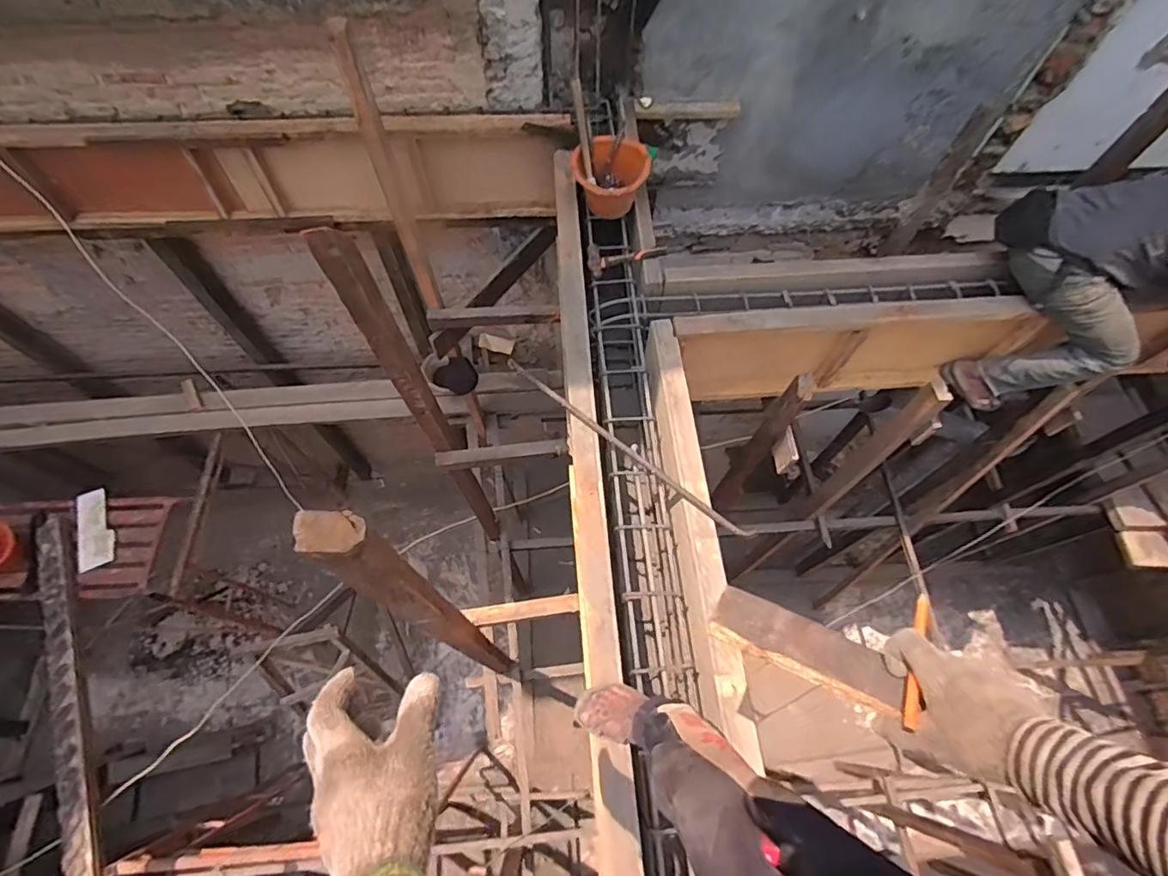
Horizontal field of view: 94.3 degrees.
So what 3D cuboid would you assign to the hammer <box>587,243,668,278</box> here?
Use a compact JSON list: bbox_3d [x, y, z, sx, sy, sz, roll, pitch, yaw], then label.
[{"bbox_3d":[0.128,-0.598,1.730,0.246,0.056,0.120,-16,66,-9],"label":"hammer"}]

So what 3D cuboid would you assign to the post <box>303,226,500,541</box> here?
[{"bbox_3d":[-0.486,0.033,1.905,0.121,1.975,0.088,-25,67,-13],"label":"post"}]

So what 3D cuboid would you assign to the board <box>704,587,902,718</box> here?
[{"bbox_3d":[0.231,0.221,0.575,0.186,0.022,0.060,20,64,28],"label":"board"}]

